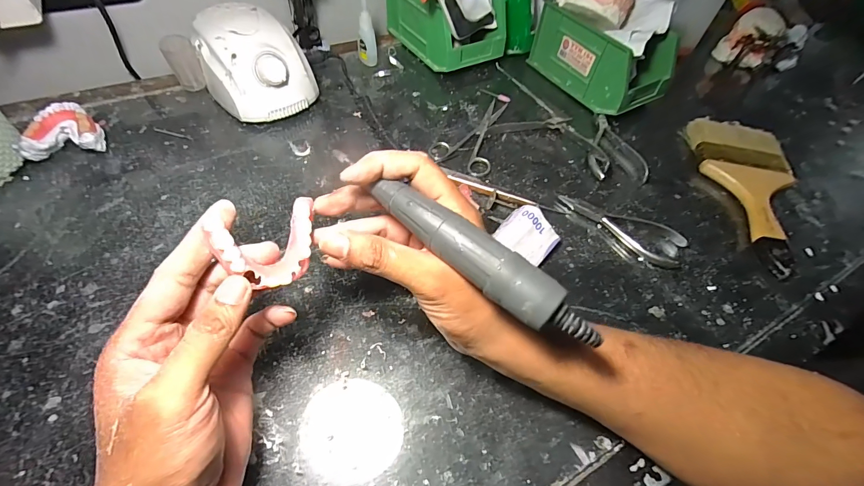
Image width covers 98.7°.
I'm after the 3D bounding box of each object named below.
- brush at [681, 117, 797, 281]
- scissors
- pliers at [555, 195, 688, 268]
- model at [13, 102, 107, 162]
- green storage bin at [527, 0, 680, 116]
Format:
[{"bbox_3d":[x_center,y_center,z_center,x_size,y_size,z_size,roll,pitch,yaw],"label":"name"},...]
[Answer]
[{"bbox_3d":[0.360,-0.062,0.412,0.096,0.024,0.227,8,54,1],"label":"brush"},{"bbox_3d":[0.060,-0.131,0.448,0.072,0.005,0.135,29,57,15],"label":"scissors"},{"bbox_3d":[0.190,-0.021,0.376,0.123,0.010,0.047,36,59,19],"label":"pliers"},{"bbox_3d":[-0.374,-0.111,0.379,0.063,0.033,0.054,-15,57,-15],"label":"model"},{"bbox_3d":[0.232,-0.256,0.504,0.095,0.084,0.167,-23,59,-20],"label":"green storage bin"}]

